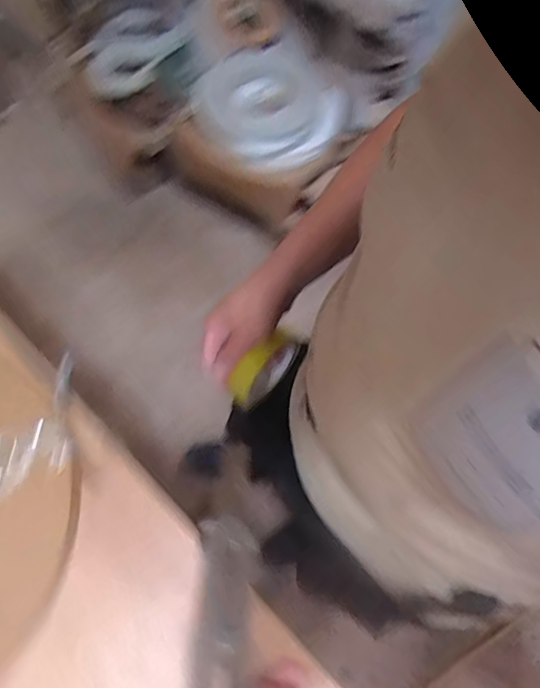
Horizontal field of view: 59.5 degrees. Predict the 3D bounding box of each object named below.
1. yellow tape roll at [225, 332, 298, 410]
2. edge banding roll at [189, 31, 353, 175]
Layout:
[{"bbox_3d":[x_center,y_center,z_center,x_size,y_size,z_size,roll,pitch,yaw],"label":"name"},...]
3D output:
[{"bbox_3d":[-0.008,0.030,0.526,0.025,0.082,0.087,41,68,15],"label":"yellow tape roll"},{"bbox_3d":[-0.019,-0.721,1.401,0.396,0.108,0.406,1,64,-3],"label":"edge banding roll"}]

